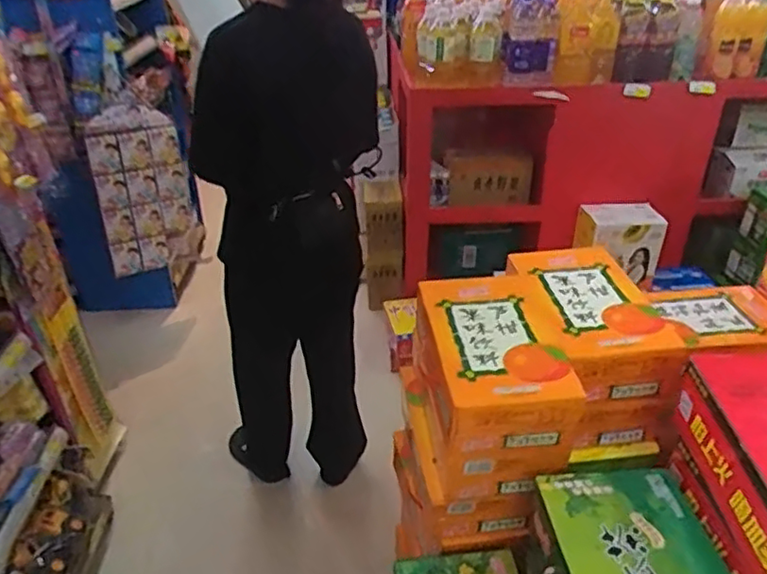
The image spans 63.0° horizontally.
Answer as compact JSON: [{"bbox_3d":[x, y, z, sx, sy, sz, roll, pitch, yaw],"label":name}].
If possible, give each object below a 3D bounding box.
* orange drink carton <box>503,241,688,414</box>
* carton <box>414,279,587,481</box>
[{"bbox_3d":[0.385,0.063,1.215,0.222,0.132,0.371,-5,32,-6],"label":"orange drink carton"},{"bbox_3d":[0.180,0.148,1.125,0.232,0.174,0.341,-3,32,-3],"label":"carton"}]

